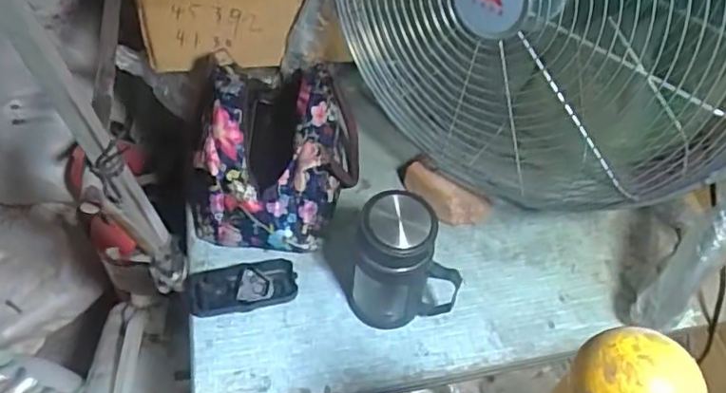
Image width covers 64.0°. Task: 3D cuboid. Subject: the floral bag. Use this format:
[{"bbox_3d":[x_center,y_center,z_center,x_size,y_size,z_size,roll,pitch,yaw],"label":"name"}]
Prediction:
[{"bbox_3d":[-0.110,-0.056,0.705,0.187,0.142,0.204,10,49,5],"label":"floral bag"}]

